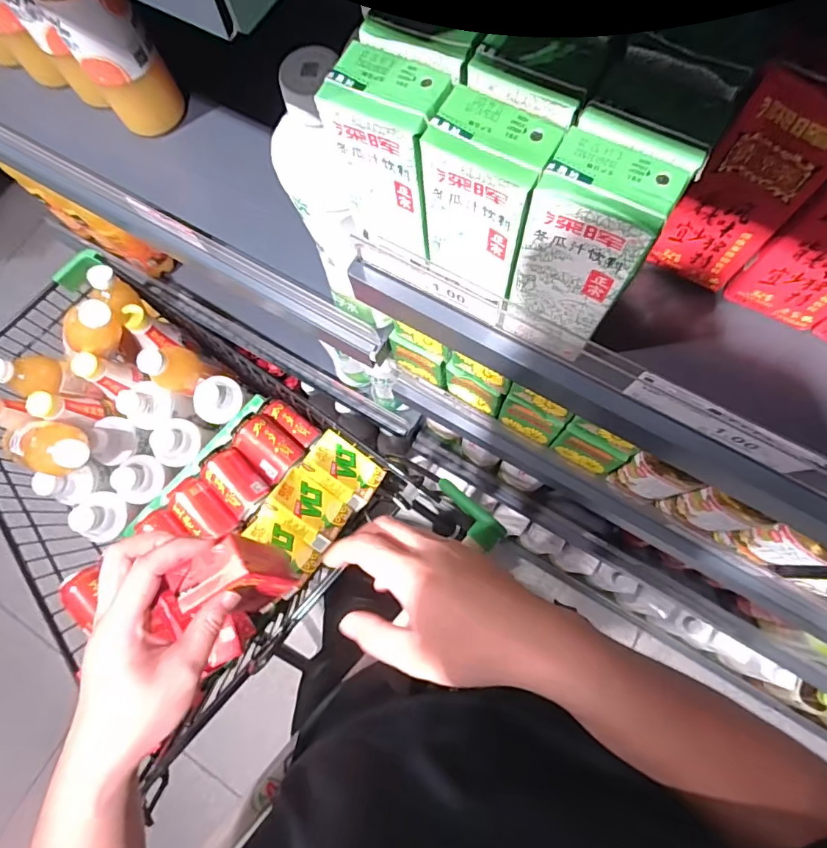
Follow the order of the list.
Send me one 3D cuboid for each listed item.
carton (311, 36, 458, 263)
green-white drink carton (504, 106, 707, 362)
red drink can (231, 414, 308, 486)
[{"bbox_3d":[-0.011,-0.144,0.272,0.061,0.093,0.041,27,80,6],"label":"carton"},{"bbox_3d":[0.089,-0.092,0.265,0.059,0.124,0.053,30,80,6],"label":"green-white drink carton"},{"bbox_3d":[-0.227,0.042,0.786,0.102,0.068,0.072,43,82,8],"label":"red drink can"}]

